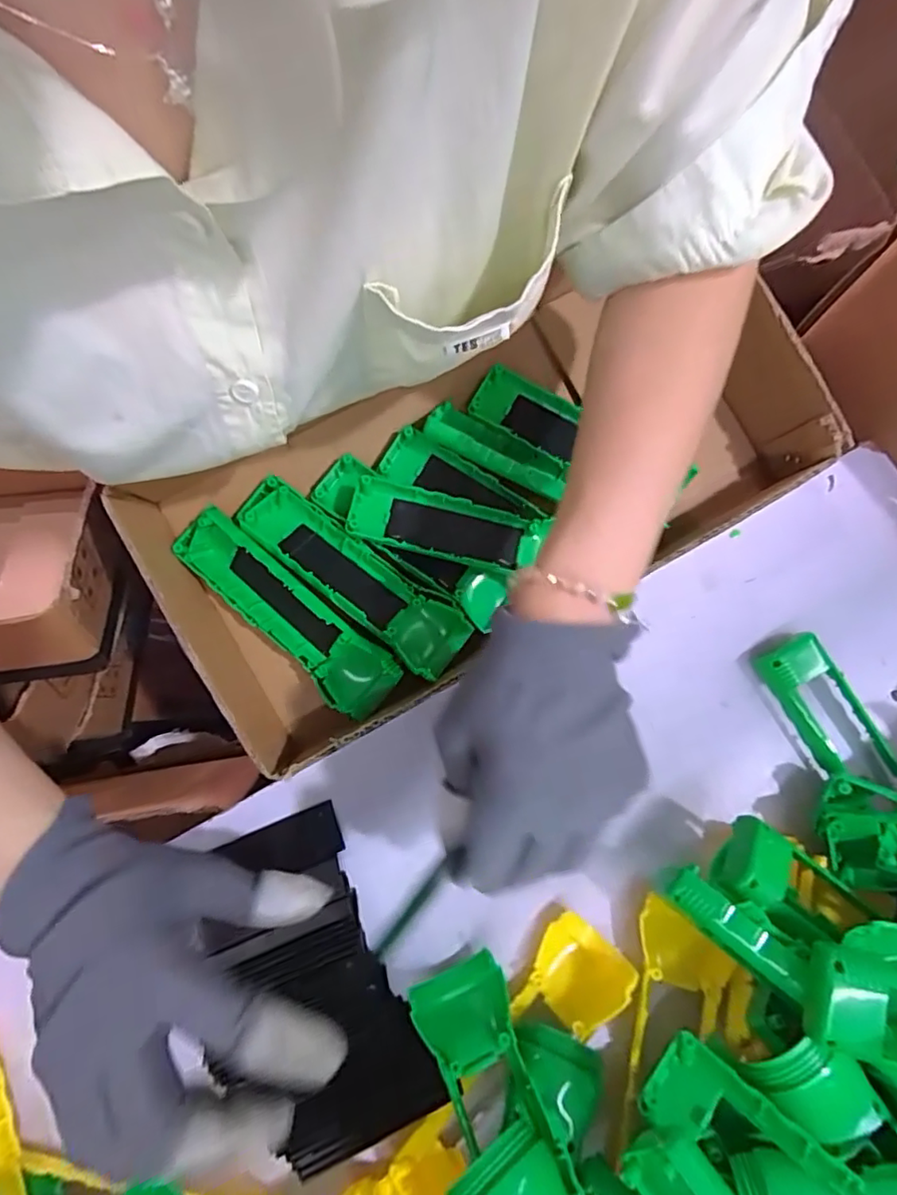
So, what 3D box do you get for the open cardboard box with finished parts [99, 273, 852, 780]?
[{"bbox_3d":[0.023,-0.085,0.398,0.458,0.079,0.215,-29,81,-6],"label":"open cardboard box with finished parts"}]

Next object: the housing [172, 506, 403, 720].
[{"bbox_3d":[-0.108,0.008,0.372,0.169,0.026,0.046,39,81,6],"label":"housing"}]

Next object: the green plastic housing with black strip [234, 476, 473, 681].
[{"bbox_3d":[-0.064,-0.016,0.382,0.171,0.021,0.045,38,81,6],"label":"green plastic housing with black strip"}]

